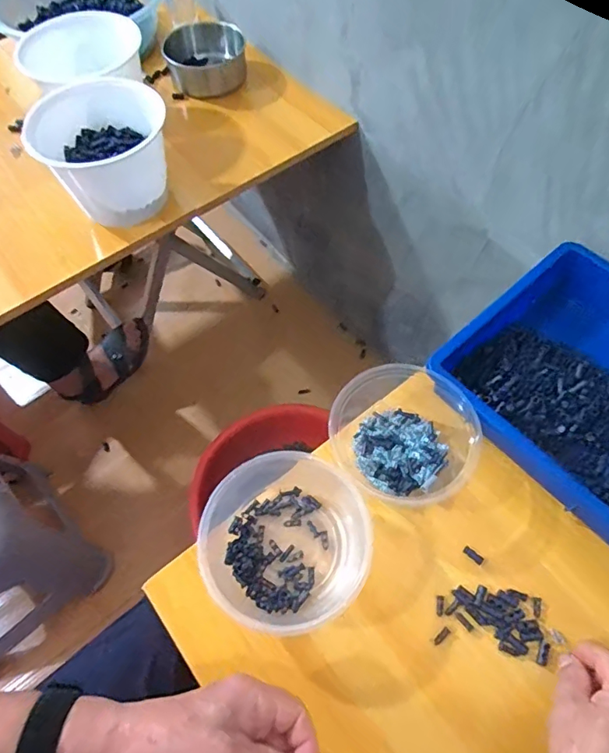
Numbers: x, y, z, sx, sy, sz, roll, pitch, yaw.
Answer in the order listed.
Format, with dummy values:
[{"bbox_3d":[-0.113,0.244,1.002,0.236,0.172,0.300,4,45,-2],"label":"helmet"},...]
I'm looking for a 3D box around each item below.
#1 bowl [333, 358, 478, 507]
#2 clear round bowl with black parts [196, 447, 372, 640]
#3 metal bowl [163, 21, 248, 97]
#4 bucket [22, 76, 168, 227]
[{"bbox_3d":[0.100,0.057,0.469,0.132,0.056,0.131,0,64,0],"label":"bowl"},{"bbox_3d":[-0.016,0.143,0.433,0.140,0.047,0.138,0,64,0],"label":"clear round bowl with black parts"},{"bbox_3d":[-0.163,-0.534,0.810,0.126,0.053,0.107,-26,67,-12],"label":"metal bowl"},{"bbox_3d":[-0.267,-0.297,0.650,0.160,0.112,0.169,0,64,0],"label":"bucket"}]

